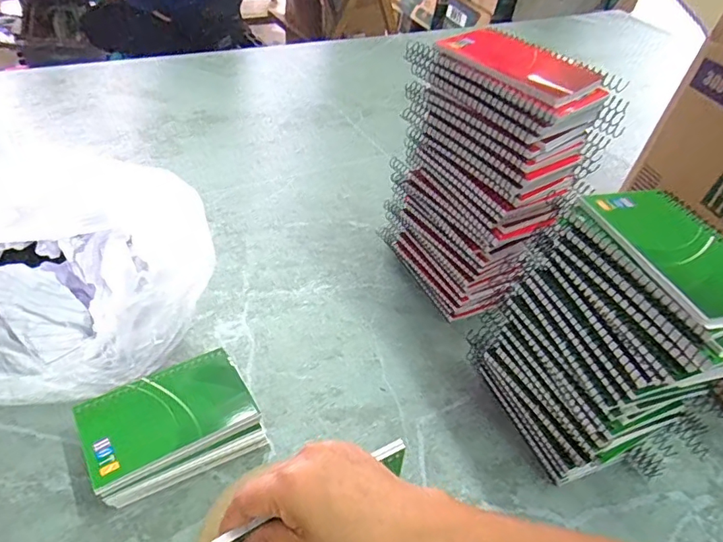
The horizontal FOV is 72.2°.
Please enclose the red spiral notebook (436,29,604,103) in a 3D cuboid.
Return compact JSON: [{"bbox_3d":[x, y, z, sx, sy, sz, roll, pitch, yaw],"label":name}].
[{"bbox_3d":[0.133,-0.179,0.429,0.089,0.018,0.141,-27,51,-33],"label":"red spiral notebook"}]

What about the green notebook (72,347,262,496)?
[{"bbox_3d":[-0.163,0.119,0.420,0.131,0.008,0.082,-18,51,-26],"label":"green notebook"}]

